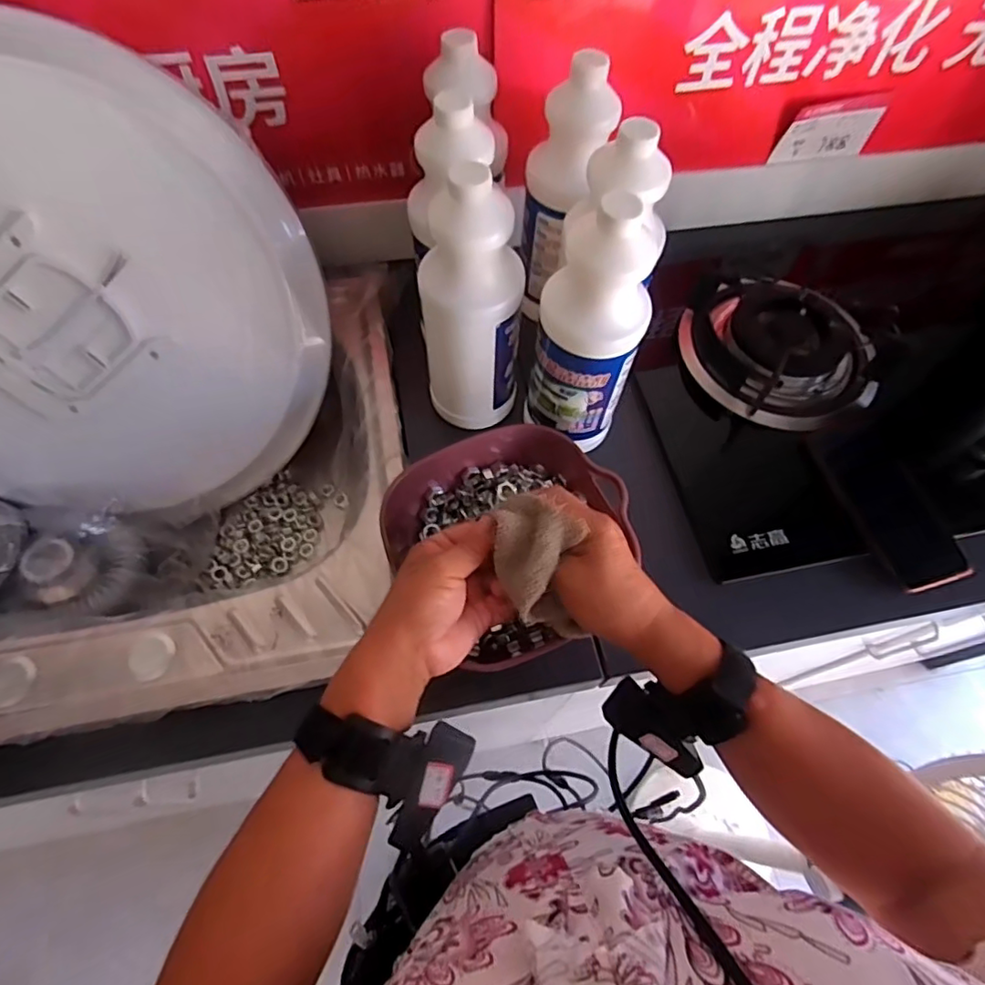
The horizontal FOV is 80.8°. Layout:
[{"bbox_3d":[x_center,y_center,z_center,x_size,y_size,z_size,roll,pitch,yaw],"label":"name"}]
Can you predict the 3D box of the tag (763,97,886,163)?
[{"bbox_3d":[0.384,-0.411,0.658,0.115,0.063,0.008,-9,62,-7],"label":"tag"}]

